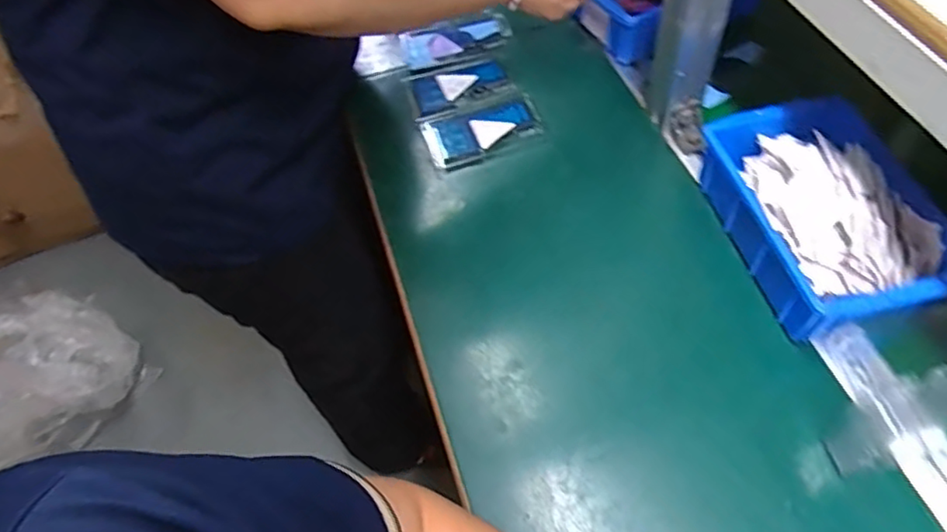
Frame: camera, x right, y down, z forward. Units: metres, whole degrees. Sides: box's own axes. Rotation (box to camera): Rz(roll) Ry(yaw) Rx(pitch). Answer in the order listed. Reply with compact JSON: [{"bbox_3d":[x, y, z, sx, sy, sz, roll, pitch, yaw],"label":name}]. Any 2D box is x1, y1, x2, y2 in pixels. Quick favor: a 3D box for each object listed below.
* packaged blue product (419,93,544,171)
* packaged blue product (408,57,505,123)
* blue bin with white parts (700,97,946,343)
[{"bbox_3d":[0.007,-0.148,0.655,0.122,0.020,0.073,-19,57,-7],"label":"packaged blue product"},{"bbox_3d":[-0.018,-0.202,0.697,0.105,0.010,0.076,-15,57,-4],"label":"packaged blue product"},{"bbox_3d":[0.295,-0.046,0.522,0.144,0.086,0.211,-14,56,-5],"label":"blue bin with white parts"}]

